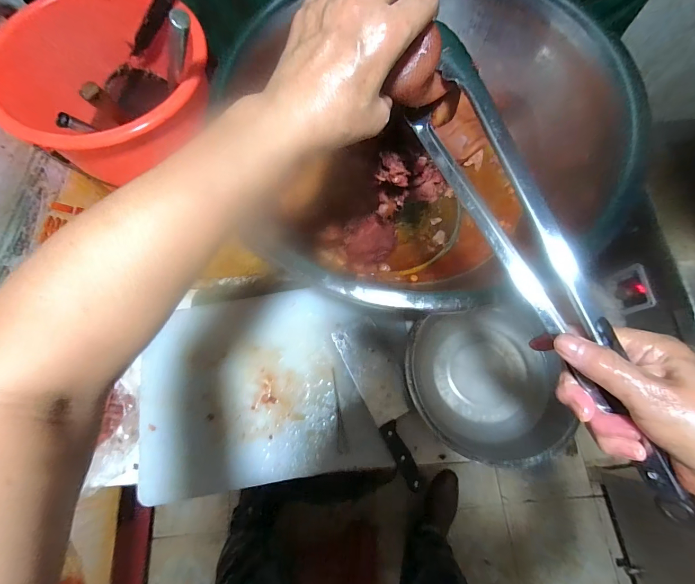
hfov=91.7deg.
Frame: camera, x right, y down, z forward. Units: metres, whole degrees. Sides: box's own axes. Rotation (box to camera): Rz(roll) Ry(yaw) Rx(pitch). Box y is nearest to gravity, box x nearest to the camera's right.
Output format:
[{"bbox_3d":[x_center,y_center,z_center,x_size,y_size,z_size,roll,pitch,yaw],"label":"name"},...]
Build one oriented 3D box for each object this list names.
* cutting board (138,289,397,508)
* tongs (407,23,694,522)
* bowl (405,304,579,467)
[{"bbox_3d":[-0.157,0.159,0.598,0.405,0.032,0.328,-8,73,-1],"label":"cutting board"},{"bbox_3d":[0.141,-0.030,0.261,0.051,0.053,0.384,-22,80,-5],"label":"tongs"},{"bbox_3d":[0.240,0.157,0.579,0.270,0.071,0.257,-1,73,2],"label":"bowl"}]

